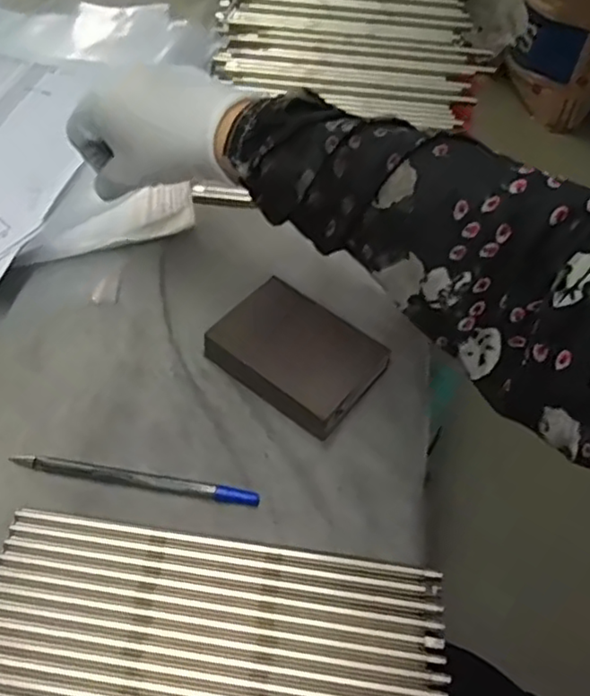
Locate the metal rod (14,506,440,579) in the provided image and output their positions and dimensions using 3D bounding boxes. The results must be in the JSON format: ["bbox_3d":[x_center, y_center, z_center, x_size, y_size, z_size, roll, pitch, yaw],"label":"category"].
[{"bbox_3d":[-0.036,0.103,0.351,0.222,0.004,0.009,8,53,2],"label":"metal rod"}]

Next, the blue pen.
[{"bbox_3d":[-0.090,0.073,0.372,0.139,0.005,0.009,10,53,4],"label":"blue pen"}]

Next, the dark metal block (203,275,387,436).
[{"bbox_3d":[0.002,0.003,0.415,0.095,0.024,0.069,35,58,21],"label":"dark metal block"}]

